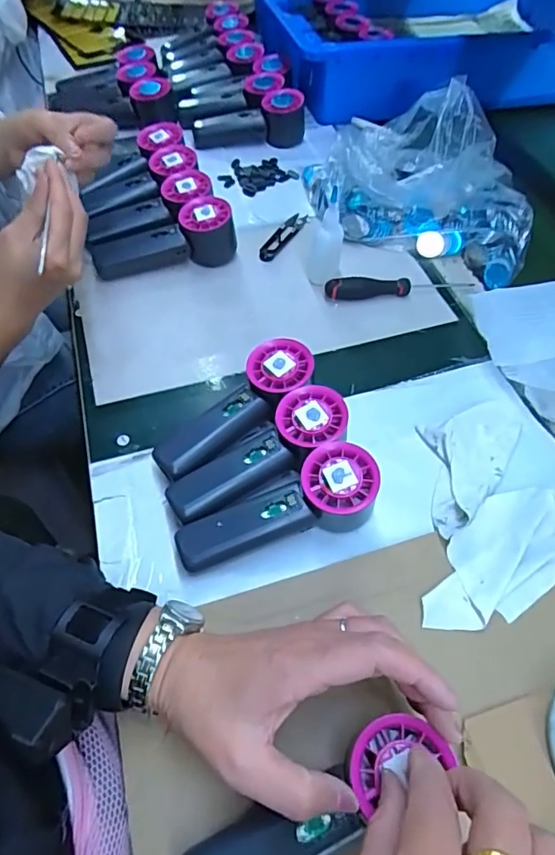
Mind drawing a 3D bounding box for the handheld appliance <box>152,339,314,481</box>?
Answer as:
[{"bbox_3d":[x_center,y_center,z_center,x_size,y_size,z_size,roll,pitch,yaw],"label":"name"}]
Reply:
[{"bbox_3d":[-0.032,-0.009,0.437,0.055,0.056,0.153,37,63,22],"label":"handheld appliance"}]

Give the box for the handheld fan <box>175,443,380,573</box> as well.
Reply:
[{"bbox_3d":[-0.001,0.061,0.389,0.149,0.054,0.050,-14,57,-10],"label":"handheld fan"}]

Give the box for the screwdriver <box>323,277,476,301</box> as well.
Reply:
[{"bbox_3d":[0.133,-0.153,0.556,0.160,0.022,0.018,-4,56,-4],"label":"screwdriver"}]

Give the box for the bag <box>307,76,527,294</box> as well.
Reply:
[{"bbox_3d":[0.169,-0.312,0.613,0.288,0.101,0.216,17,57,11],"label":"bag"}]

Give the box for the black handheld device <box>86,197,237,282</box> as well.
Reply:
[{"bbox_3d":[-0.126,-0.207,0.567,0.154,0.060,0.046,-10,57,-7],"label":"black handheld device"}]

